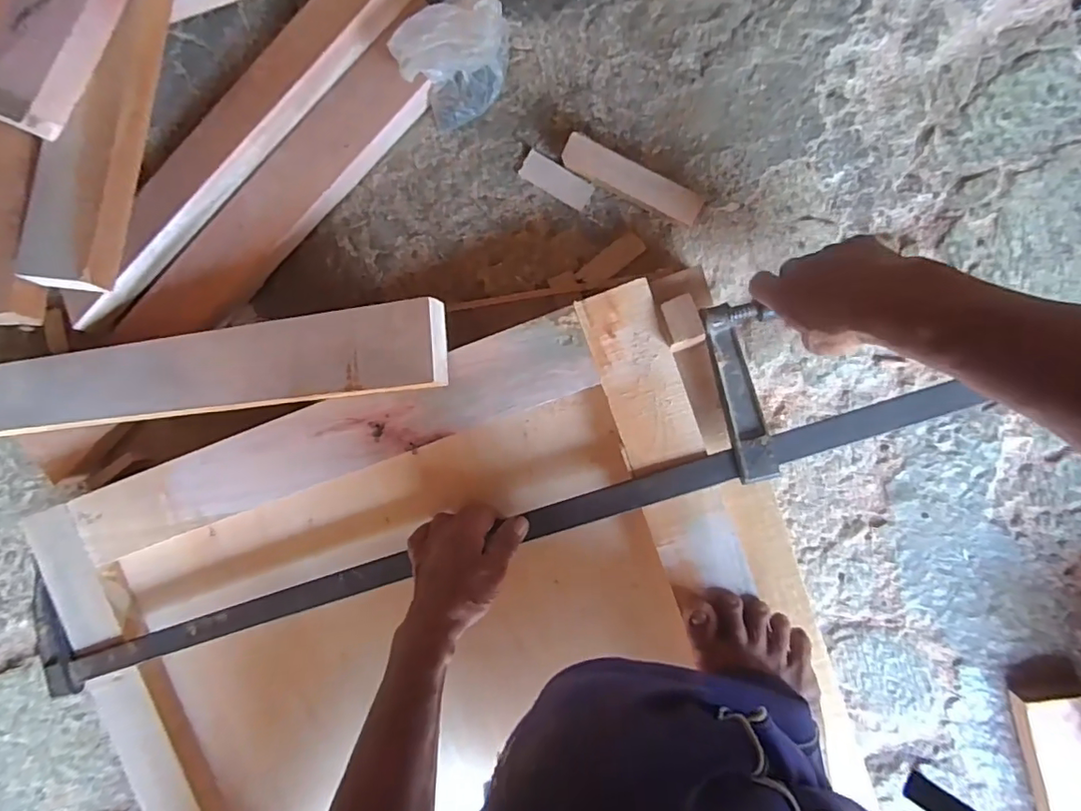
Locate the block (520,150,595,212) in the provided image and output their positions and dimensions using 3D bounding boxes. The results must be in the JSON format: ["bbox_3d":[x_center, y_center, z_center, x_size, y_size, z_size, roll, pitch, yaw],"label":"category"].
[{"bbox_3d":[0.017,-0.237,0.579,0.079,0.009,0.029,32,99,3],"label":"block"}]

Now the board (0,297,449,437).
[{"bbox_3d":[-0.382,-0.028,0.569,0.604,0.030,0.078,-6,101,13],"label":"board"}]

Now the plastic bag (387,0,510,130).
[{"bbox_3d":[-0.078,-0.341,0.545,0.109,0.080,0.077,-29,92,9],"label":"plastic bag"}]

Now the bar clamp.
[{"bbox_3d":[-0.105,0.098,0.529,0.970,0.044,0.163,-19,93,8],"label":"bar clamp"}]

